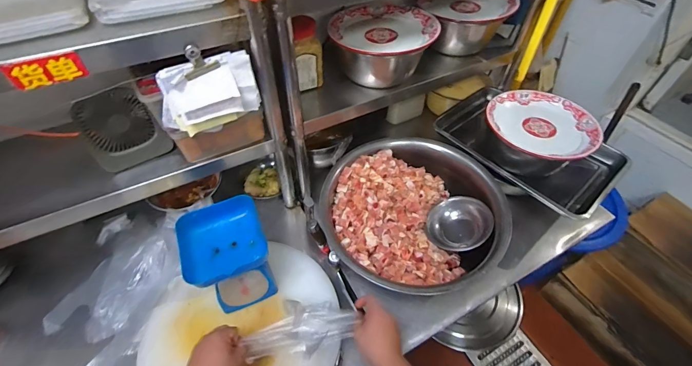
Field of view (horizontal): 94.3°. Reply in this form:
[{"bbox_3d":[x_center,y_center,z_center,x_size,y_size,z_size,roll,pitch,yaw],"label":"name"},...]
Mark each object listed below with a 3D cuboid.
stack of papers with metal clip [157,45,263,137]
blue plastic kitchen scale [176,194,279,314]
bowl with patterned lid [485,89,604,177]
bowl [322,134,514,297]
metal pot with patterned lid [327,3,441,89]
[{"bbox_3d":[-0.242,-0.155,0.579,0.176,0.114,0.057,-28,56,-21],"label":"stack of papers with metal clip"},{"bbox_3d":[-0.240,0.156,0.674,0.145,0.184,0.149,-19,53,-15],"label":"blue plastic kitchen scale"},{"bbox_3d":[0.540,-0.133,0.934,0.270,0.132,0.244,17,53,14],"label":"bowl with patterned lid"},{"bbox_3d":[0.164,0.072,0.840,0.412,0.129,0.425,0,50,0],"label":"bowl"},{"bbox_3d":[0.099,-0.376,0.894,0.276,0.133,0.232,10,51,8],"label":"metal pot with patterned lid"}]

